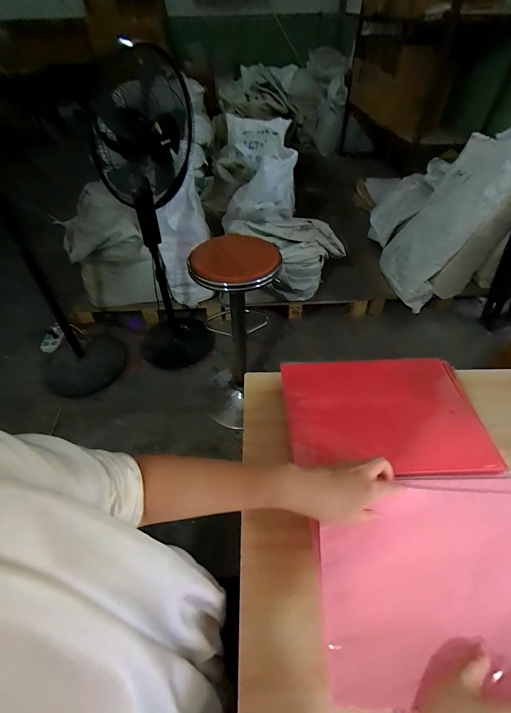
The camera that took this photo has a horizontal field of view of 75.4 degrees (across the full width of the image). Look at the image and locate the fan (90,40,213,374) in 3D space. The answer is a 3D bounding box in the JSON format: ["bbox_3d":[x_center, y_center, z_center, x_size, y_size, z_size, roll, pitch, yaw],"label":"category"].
[{"bbox_3d":[-0.405,-0.446,1.440,0.378,1.093,0.396,-11,47,-9],"label":"fan"}]

